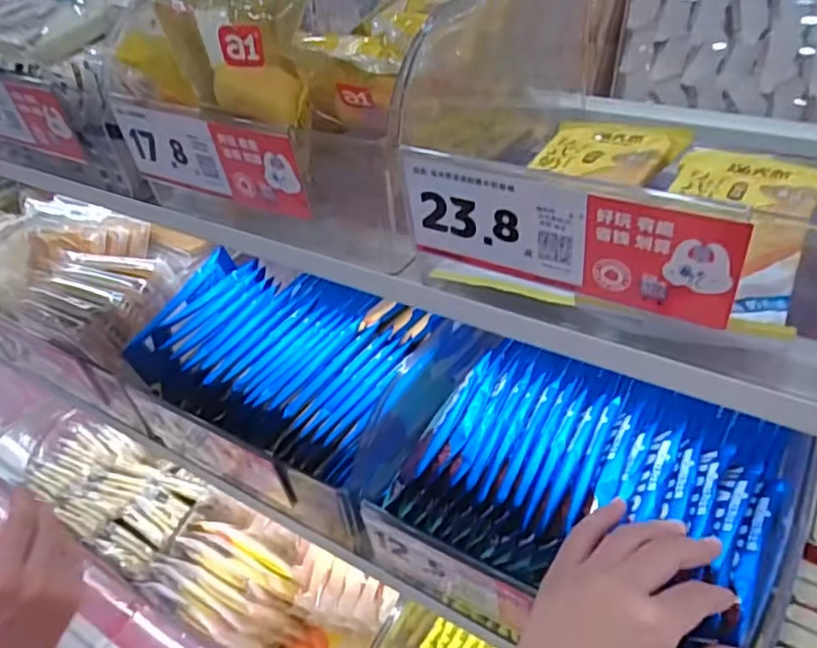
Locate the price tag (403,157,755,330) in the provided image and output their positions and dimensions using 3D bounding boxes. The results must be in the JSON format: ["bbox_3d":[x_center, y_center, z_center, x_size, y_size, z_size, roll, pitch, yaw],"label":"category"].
[{"bbox_3d":[0.072,-0.042,0.317,0.166,0.062,0.004,18,48,29],"label":"price tag"}]

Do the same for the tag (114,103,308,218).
[{"bbox_3d":[-0.135,-0.111,0.436,0.161,0.060,0.005,18,50,28],"label":"tag"}]

